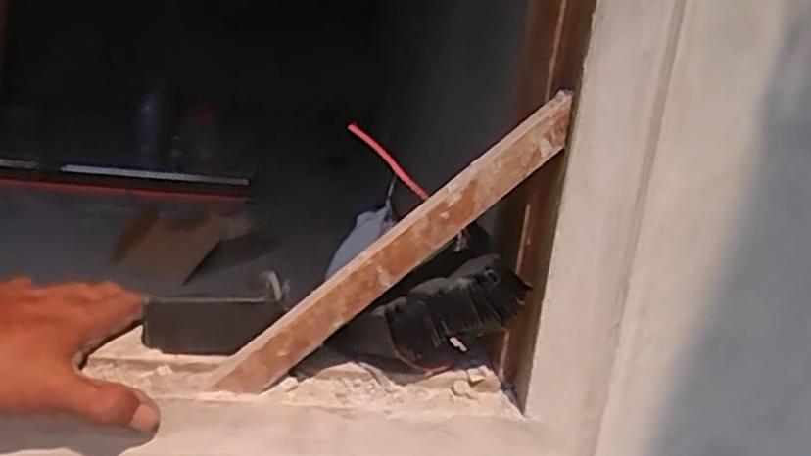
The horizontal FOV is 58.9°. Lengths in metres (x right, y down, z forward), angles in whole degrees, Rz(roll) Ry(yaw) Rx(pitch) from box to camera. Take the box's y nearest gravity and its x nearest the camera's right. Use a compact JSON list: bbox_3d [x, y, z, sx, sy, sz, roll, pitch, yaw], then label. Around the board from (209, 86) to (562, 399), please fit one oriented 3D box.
[{"bbox_3d":[-0.005,0.014,0.412,0.025,0.250,0.015,50,3,-18],"label":"board"}]

